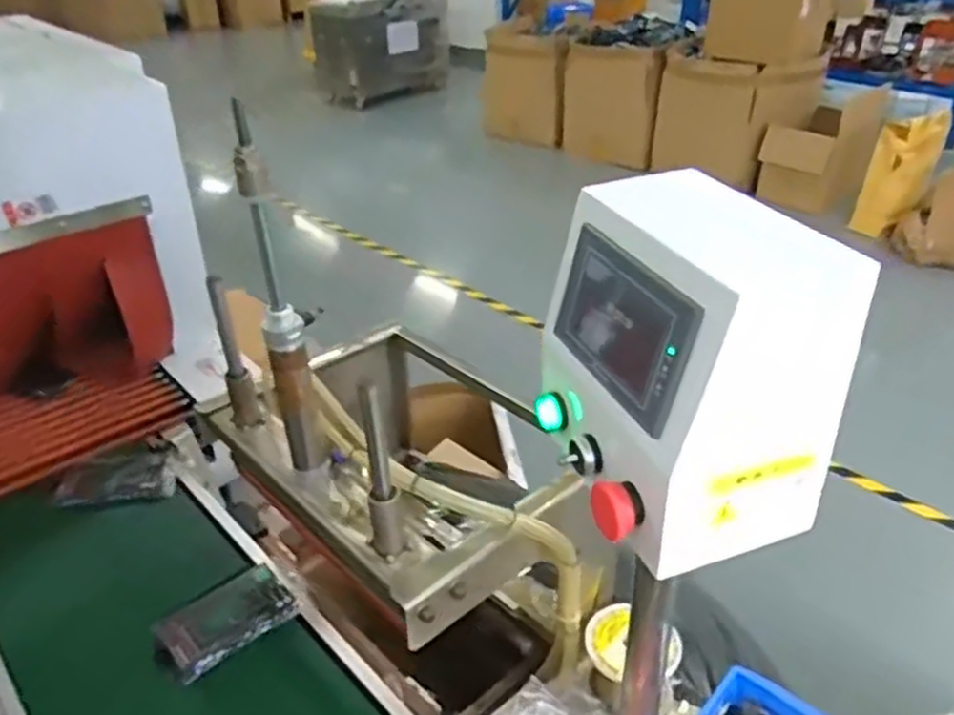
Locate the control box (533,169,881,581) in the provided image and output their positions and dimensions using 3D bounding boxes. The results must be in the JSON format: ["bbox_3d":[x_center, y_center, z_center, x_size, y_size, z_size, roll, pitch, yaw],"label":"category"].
[{"bbox_3d":[0.134,0.001,0.526,0.146,0.189,0.183,-10,33,-13],"label":"control box"}]

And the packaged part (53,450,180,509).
[{"bbox_3d":[-0.491,0.169,1.059,0.142,0.044,0.084,-9,33,-10],"label":"packaged part"}]

